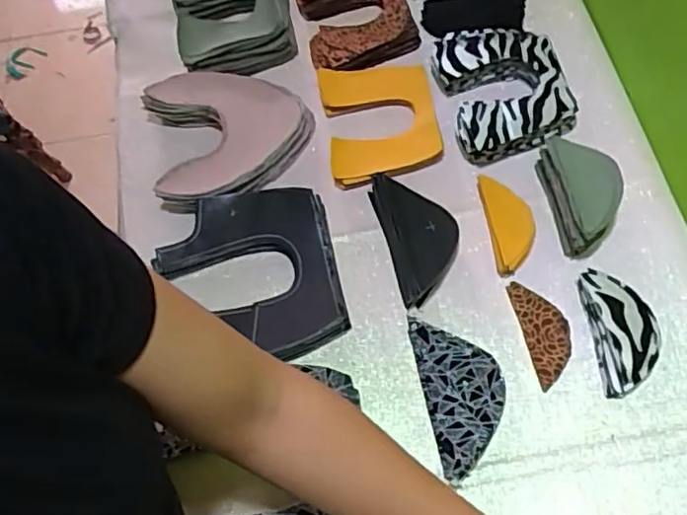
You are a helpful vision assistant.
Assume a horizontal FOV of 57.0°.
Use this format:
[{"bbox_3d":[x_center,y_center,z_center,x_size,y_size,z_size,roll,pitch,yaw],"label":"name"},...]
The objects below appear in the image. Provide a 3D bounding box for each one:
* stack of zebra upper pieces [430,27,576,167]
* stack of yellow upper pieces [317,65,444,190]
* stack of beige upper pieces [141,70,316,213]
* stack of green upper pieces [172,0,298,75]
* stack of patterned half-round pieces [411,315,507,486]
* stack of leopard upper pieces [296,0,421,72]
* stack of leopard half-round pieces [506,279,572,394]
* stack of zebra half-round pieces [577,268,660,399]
[{"bbox_3d":[0.179,-0.193,0.714,0.133,0.042,0.163,-13,65,-3],"label":"stack of zebra upper pieces"},{"bbox_3d":[0.042,-0.158,0.721,0.123,0.029,0.154,-8,64,-1],"label":"stack of yellow upper pieces"},{"bbox_3d":[-0.129,-0.143,0.717,0.178,0.050,0.171,-18,65,-5],"label":"stack of beige upper pieces"},{"bbox_3d":[-0.138,-0.306,0.786,0.140,0.055,0.174,-9,64,-1],"label":"stack of green upper pieces"},{"bbox_3d":[0.112,0.126,0.590,0.073,0.019,0.143,-11,64,-2],"label":"stack of patterned half-round pieces"},{"bbox_3d":[0.013,-0.315,0.792,0.128,0.032,0.171,-13,65,-3],"label":"stack of leopard upper pieces"},{"bbox_3d":[0.197,0.073,0.618,0.045,0.005,0.104,-11,64,-2],"label":"stack of leopard half-round pieces"},{"bbox_3d":[0.265,0.069,0.598,0.056,0.030,0.114,-7,64,0],"label":"stack of zebra half-round pieces"}]

